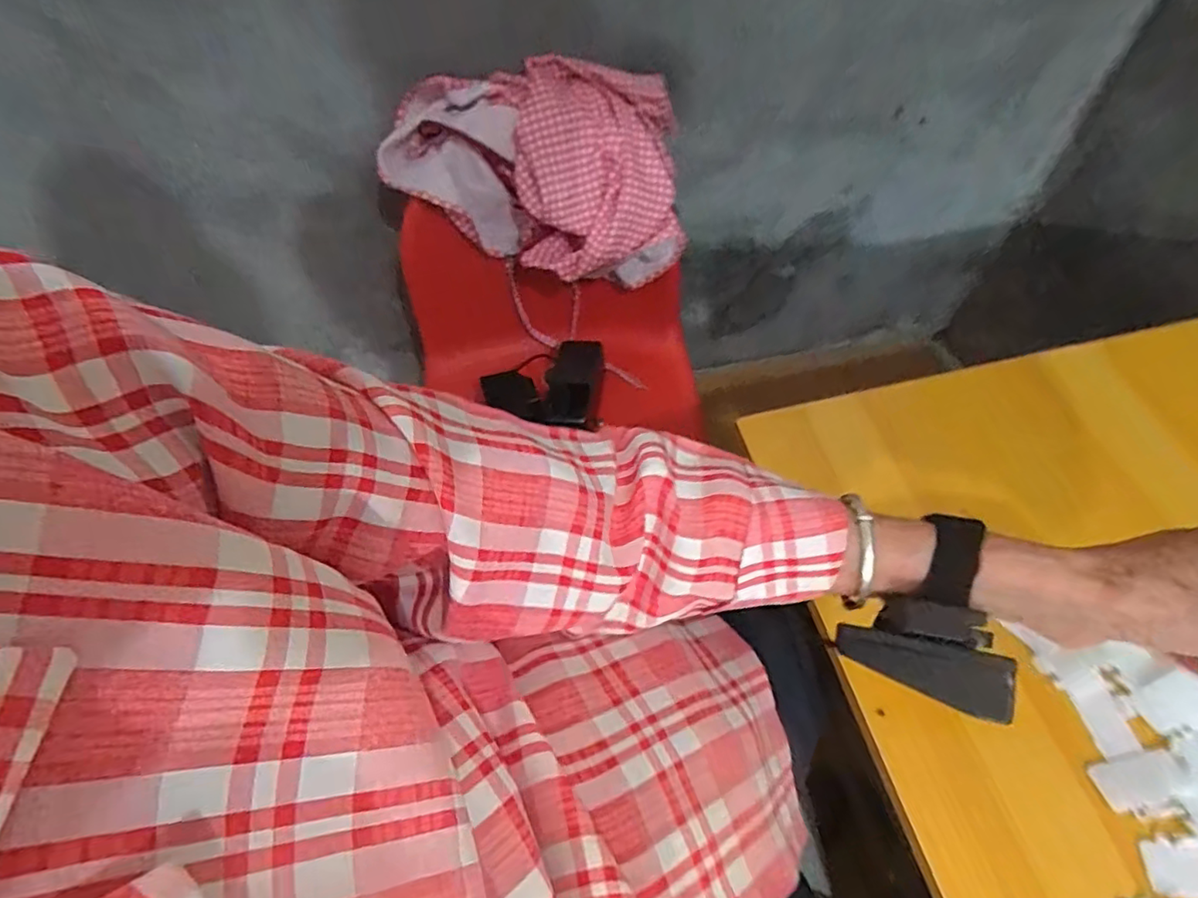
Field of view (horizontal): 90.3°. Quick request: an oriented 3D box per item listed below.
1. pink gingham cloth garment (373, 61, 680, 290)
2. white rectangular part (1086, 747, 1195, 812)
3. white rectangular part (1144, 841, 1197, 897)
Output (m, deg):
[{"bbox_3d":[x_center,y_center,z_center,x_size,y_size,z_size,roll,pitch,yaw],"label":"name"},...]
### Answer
[{"bbox_3d":[-0.059,-0.293,0.657,0.306,0.173,0.168,11,59,7],"label":"pink gingham cloth garment"},{"bbox_3d":[0.300,0.183,0.330,0.043,0.010,0.023,-13,59,-7],"label":"white rectangular part"},{"bbox_3d":[0.310,0.220,0.308,0.044,0.005,0.024,8,59,5],"label":"white rectangular part"}]

